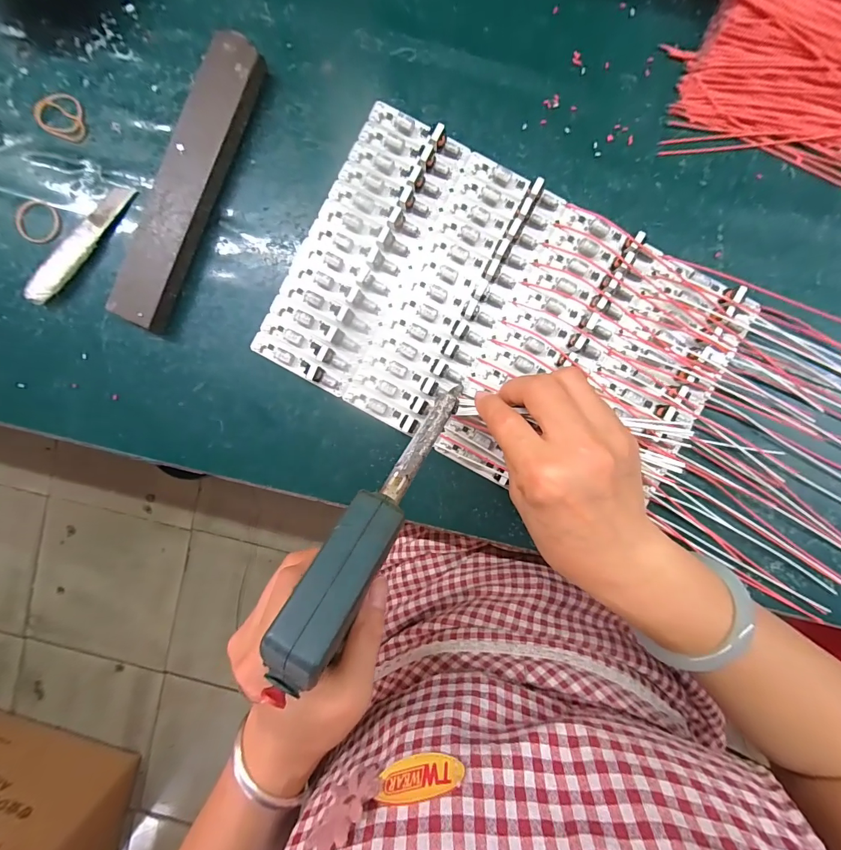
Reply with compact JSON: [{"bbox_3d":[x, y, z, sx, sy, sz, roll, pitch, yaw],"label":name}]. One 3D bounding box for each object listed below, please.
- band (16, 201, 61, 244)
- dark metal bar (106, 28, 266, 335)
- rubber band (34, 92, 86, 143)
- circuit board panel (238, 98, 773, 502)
[{"bbox_3d":[-0.271,-0.144,0.280,0.028,0.005,0.028,0,92,2],"label":"band"},{"bbox_3d":[-0.159,-0.162,0.270,0.037,0.018,0.195,24,93,1],"label":"dark metal bar"},{"bbox_3d":[-0.255,-0.220,0.280,0.037,0.004,0.030,29,93,0],"label":"rubber band"},{"bbox_3d":[0.056,-0.070,0.270,0.294,0.014,0.193,29,93,1],"label":"circuit board panel"}]

